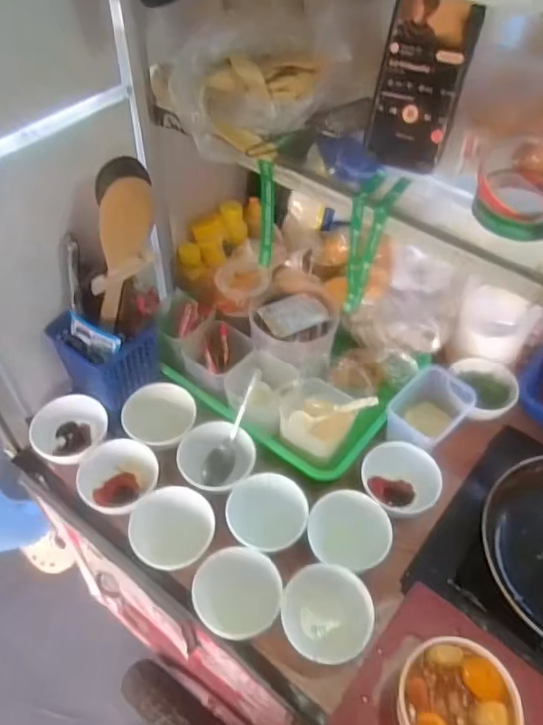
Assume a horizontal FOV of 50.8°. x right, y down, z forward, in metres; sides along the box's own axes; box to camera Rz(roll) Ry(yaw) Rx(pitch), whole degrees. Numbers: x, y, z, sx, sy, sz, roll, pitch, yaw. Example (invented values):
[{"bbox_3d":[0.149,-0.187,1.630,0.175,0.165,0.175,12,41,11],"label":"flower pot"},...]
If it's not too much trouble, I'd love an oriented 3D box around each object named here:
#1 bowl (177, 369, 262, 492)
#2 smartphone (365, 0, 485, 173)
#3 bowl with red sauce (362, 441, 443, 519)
[{"bbox_3d":[-0.066,0.092,0.710,0.091,0.088,0.134,4,52,3],"label":"bowl"},{"bbox_3d":[0.133,-0.249,0.515,0.075,0.139,0.009,20,30,17],"label":"smartphone"},{"bbox_3d":[0.157,0.146,0.704,0.098,0.047,0.081,27,56,19],"label":"bowl with red sauce"}]

